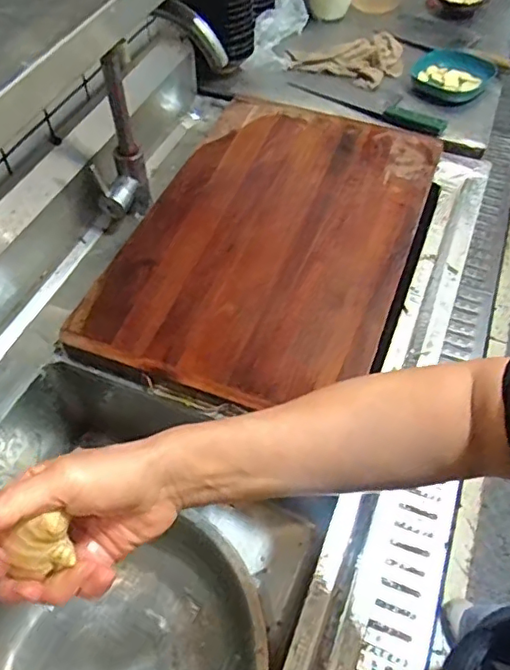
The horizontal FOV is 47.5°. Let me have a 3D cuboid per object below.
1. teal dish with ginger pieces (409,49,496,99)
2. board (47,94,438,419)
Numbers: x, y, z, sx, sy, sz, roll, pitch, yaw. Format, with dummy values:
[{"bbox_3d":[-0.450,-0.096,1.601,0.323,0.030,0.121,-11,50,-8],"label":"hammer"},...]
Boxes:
[{"bbox_3d":[0.370,-0.497,1.104,0.133,0.041,0.145,0,53,0],"label":"teal dish with ginger pieces"},{"bbox_3d":[0.035,-0.158,0.853,0.372,0.048,0.608,17,55,12],"label":"board"}]

